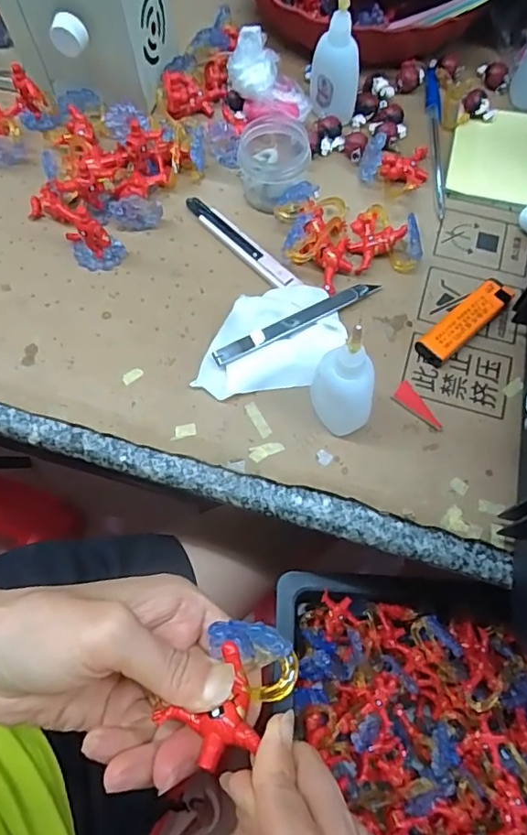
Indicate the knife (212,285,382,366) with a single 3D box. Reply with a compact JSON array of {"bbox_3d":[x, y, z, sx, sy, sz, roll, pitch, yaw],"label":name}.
[{"bbox_3d":[0.025,-0.069,0.367,0.131,0.009,0.012,-28,70,-9],"label":"knife"}]

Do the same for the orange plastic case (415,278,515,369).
[{"bbox_3d":[0.141,-0.068,0.365,0.081,0.014,0.024,-39,72,-13],"label":"orange plastic case"}]

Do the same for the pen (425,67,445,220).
[{"bbox_3d":[0.144,-0.232,0.436,0.014,0.011,0.159,5,68,3],"label":"pen"}]

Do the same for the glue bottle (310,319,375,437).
[{"bbox_3d":[0.047,-0.019,0.303,0.037,0.097,0.025,14,69,7],"label":"glue bottle"}]

